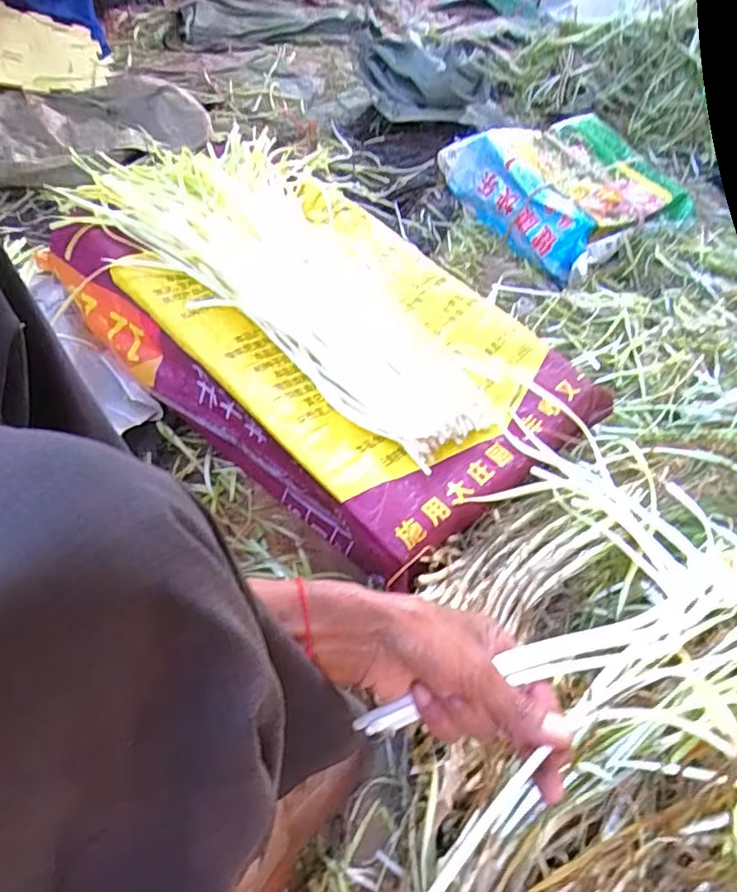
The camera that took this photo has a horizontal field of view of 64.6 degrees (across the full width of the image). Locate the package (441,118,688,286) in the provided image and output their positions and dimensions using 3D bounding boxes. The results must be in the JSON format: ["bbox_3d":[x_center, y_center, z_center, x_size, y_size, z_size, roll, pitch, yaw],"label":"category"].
[{"bbox_3d":[0.387,-0.507,1.119,0.348,0.104,0.339,-24,60,-23],"label":"package"}]

